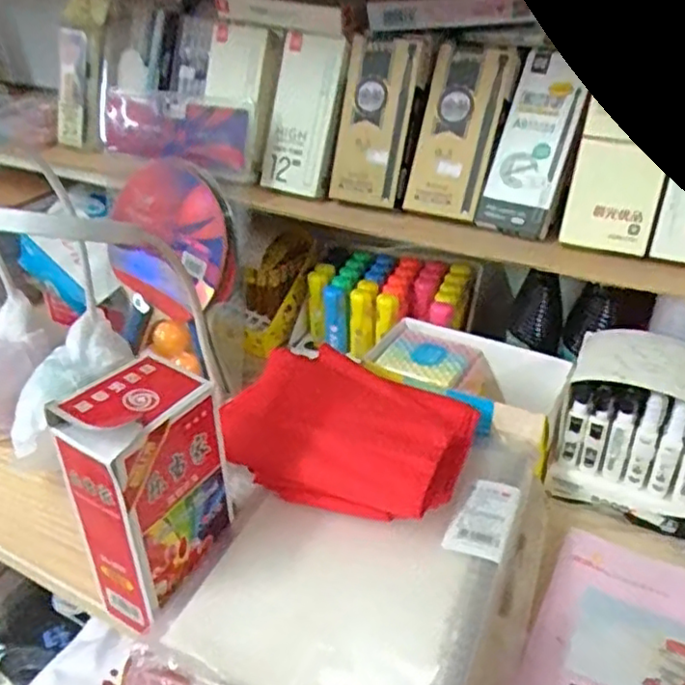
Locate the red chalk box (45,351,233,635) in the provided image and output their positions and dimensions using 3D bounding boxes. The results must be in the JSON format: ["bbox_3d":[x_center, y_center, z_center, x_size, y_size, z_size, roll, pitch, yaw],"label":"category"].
[{"bbox_3d":[-0.134,0.106,0.473,0.063,0.167,0.104,21,40,30],"label":"red chalk box"}]

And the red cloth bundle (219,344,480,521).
[{"bbox_3d":[0.004,0.069,0.562,0.197,0.054,0.148,15,38,24],"label":"red cloth bundle"}]

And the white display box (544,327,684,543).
[{"bbox_3d":[0.256,0.070,0.573,0.123,0.140,0.088,14,37,22],"label":"white display box"}]

